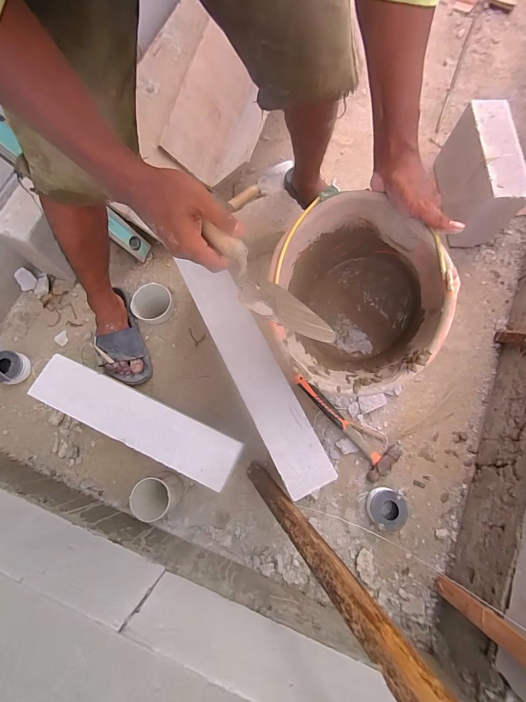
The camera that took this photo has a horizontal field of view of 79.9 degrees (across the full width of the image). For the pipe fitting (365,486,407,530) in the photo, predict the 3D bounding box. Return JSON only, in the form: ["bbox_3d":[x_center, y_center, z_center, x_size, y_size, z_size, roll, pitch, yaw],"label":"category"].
[{"bbox_3d":[0.298,0.380,0.768,0.095,0.046,0.085,6,75,3],"label":"pipe fitting"}]

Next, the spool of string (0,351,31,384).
[{"bbox_3d":[-0.689,0.046,0.854,0.092,0.044,0.095,0,75,1],"label":"spool of string"}]

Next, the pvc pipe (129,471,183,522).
[{"bbox_3d":[-0.246,0.337,0.737,0.090,0.105,0.086,0,75,1],"label":"pvc pipe"}]

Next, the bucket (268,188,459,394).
[{"bbox_3d":[0.177,-0.095,0.608,0.302,0.270,0.302,1,94,19],"label":"bucket"}]

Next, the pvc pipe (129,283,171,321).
[{"bbox_3d":[-0.325,-0.138,0.914,0.113,0.040,0.104,0,75,1],"label":"pvc pipe"}]

